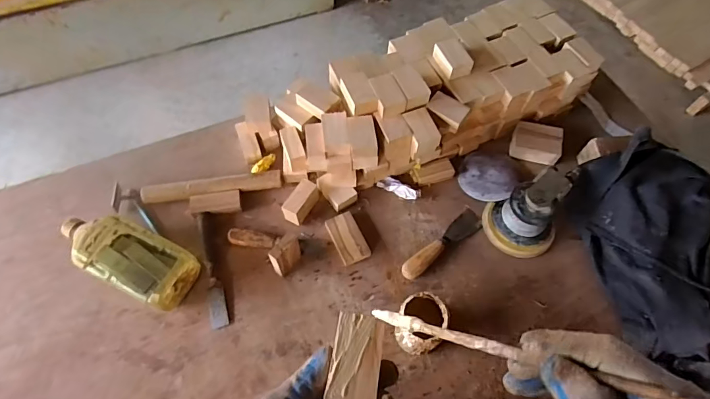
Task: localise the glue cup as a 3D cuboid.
[{"bbox_3d":[0.090,0.173,0.590,0.062,0.093,0.069,-9,64,-5],"label":"glue cup"}]

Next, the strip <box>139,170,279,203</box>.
[{"bbox_3d":[-0.240,-0.023,0.717,0.226,0.017,0.032,-9,64,-5],"label":"strip"}]

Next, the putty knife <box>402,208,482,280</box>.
[{"bbox_3d":[0.143,0.072,0.691,0.166,0.024,0.036,-38,70,-18],"label":"putty knife"}]

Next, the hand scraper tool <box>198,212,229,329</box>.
[{"bbox_3d":[-0.224,0.107,0.666,0.023,0.012,0.183,-15,65,-8],"label":"hand scraper tool"}]

